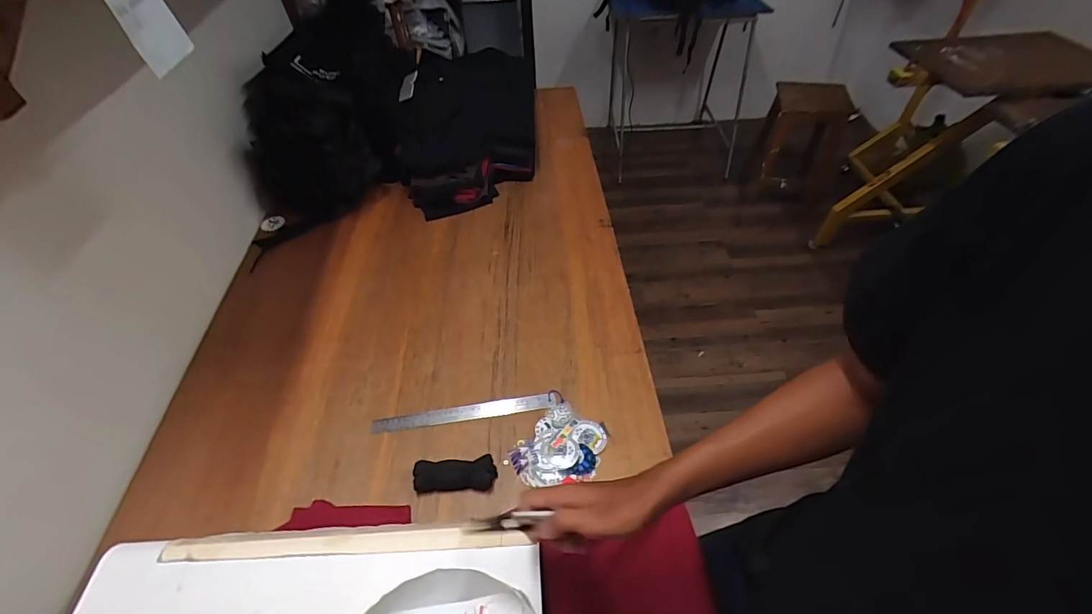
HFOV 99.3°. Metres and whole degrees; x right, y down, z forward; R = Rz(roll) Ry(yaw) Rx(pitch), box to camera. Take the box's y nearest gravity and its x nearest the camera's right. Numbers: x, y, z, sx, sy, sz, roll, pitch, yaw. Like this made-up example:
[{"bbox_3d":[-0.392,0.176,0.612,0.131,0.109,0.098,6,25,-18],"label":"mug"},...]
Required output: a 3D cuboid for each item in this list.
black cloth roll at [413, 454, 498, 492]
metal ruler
[{"bbox_3d":[-0.145,0.269,0.745,0.127,0.033,0.046,-2,49,0],"label":"black cloth roll"},{"bbox_3d":[-0.149,0.188,0.822,0.310,0.007,0.028,-8,49,-5],"label":"metal ruler"}]

